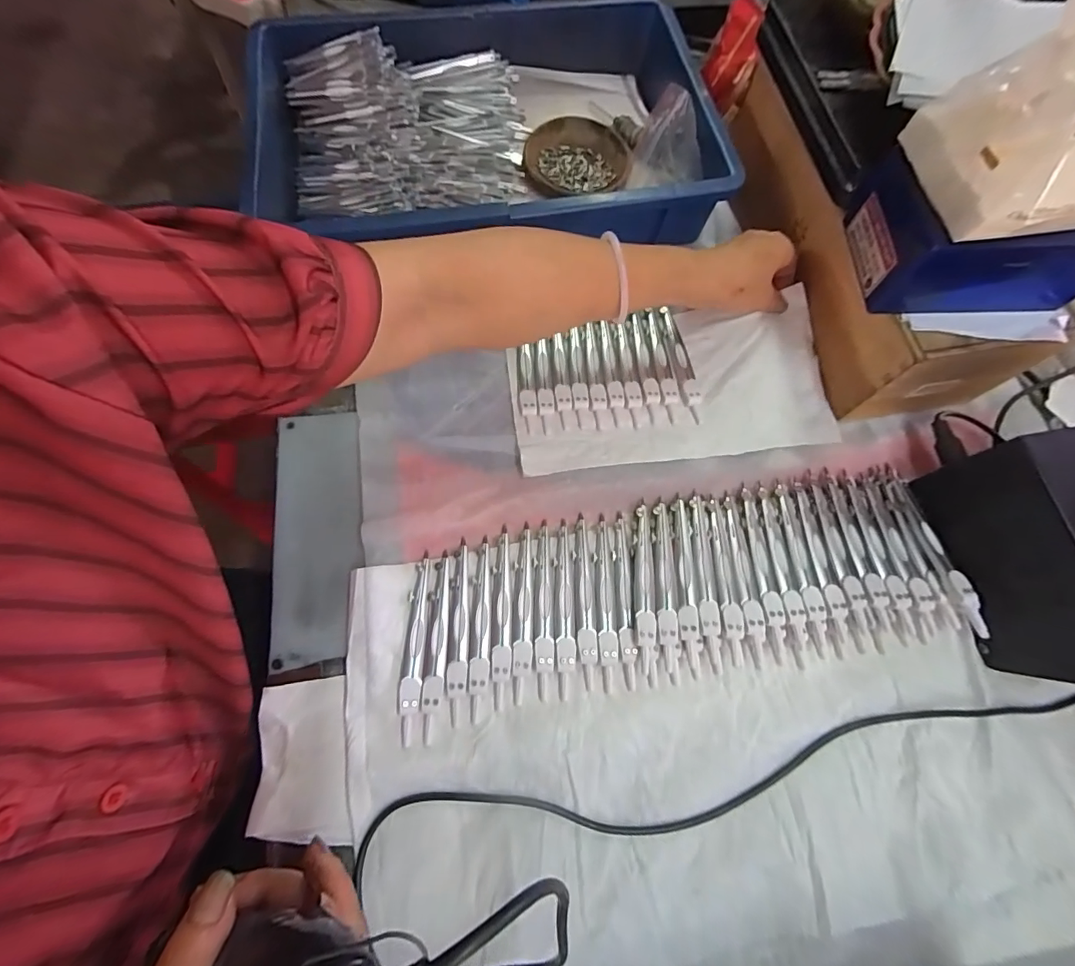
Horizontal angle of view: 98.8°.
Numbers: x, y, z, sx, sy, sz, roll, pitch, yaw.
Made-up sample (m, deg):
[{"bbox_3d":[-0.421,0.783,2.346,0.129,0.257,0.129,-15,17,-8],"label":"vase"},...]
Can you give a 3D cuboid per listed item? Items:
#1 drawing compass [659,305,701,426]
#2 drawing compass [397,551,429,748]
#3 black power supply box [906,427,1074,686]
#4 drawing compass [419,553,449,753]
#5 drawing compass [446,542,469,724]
[{"bbox_3d":[0.133,-0.108,0.421,0.019,0.009,0.115,-6,72,-3],"label":"drawing compass"},{"bbox_3d":[-0.090,0.116,0.334,0.014,0.011,0.126,0,72,-1],"label":"drawing compass"},{"bbox_3d":[0.361,0.054,0.315,0.104,0.092,0.169,-9,72,-4],"label":"black power supply box"},{"bbox_3d":[-0.075,0.116,0.336,0.015,0.009,0.126,-1,72,-1],"label":"drawing compass"},{"bbox_3d":[-0.058,0.107,0.342,0.014,0.009,0.128,-1,72,-2],"label":"drawing compass"}]

